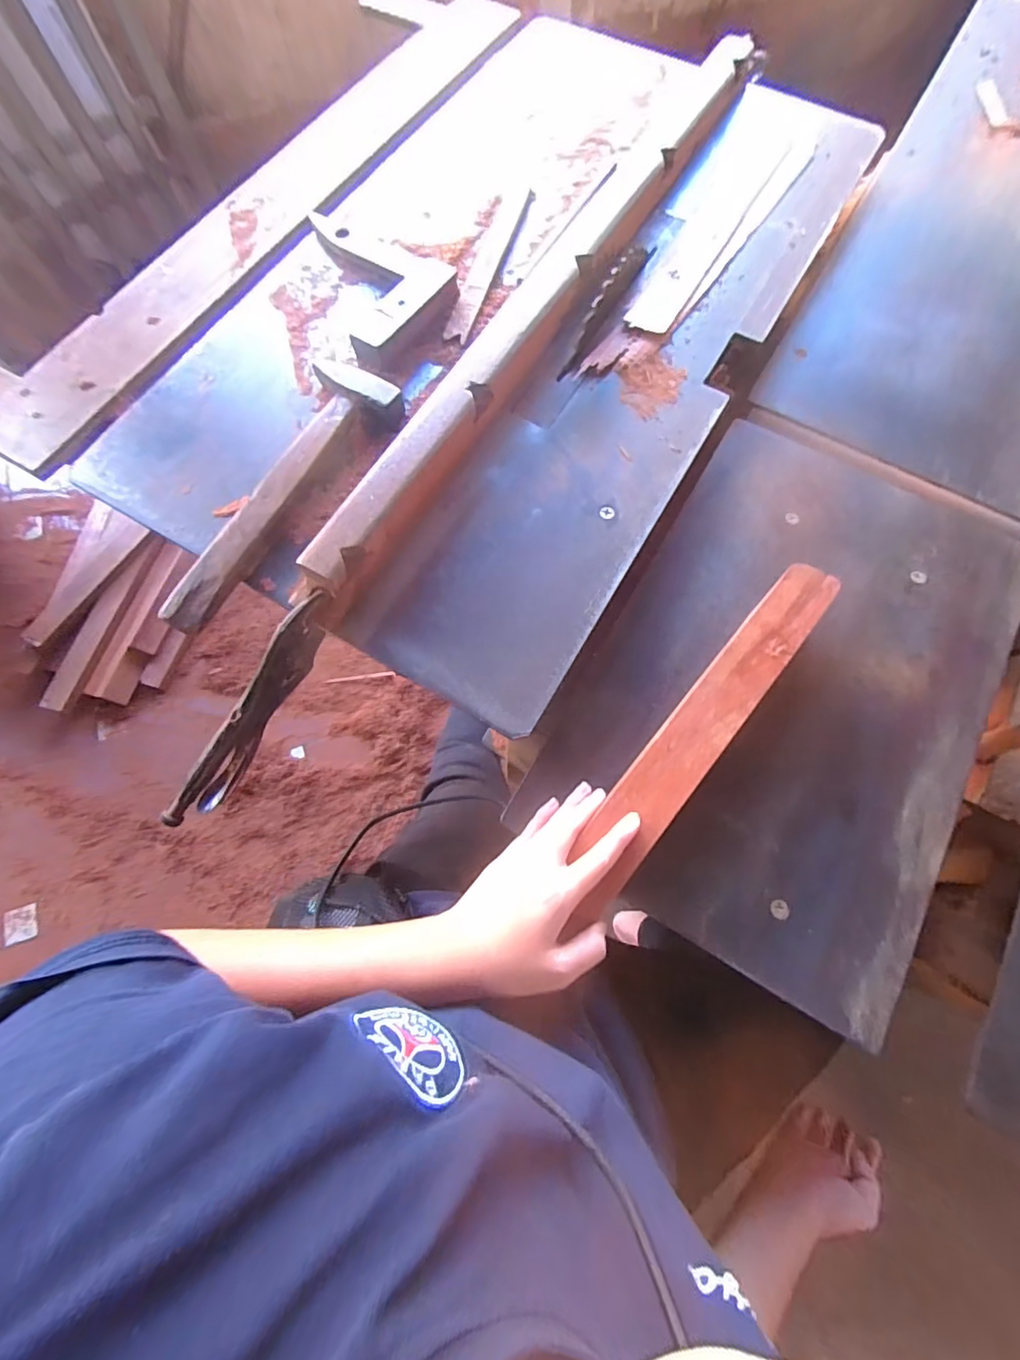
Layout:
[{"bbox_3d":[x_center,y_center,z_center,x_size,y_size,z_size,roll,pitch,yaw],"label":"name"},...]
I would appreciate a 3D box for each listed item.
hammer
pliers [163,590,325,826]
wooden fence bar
[{"bbox_3d":[-0.210,-0.170,0.479,0.085,0.033,0.287,31,76,8],"label":"hammer"},{"bbox_3d":[-0.213,0.027,0.449,0.018,0.048,0.214,33,94,9],"label":"pliers"},{"bbox_3d":[0.050,-0.393,0.529,0.038,0.038,0.802,31,76,8],"label":"wooden fence bar"}]

